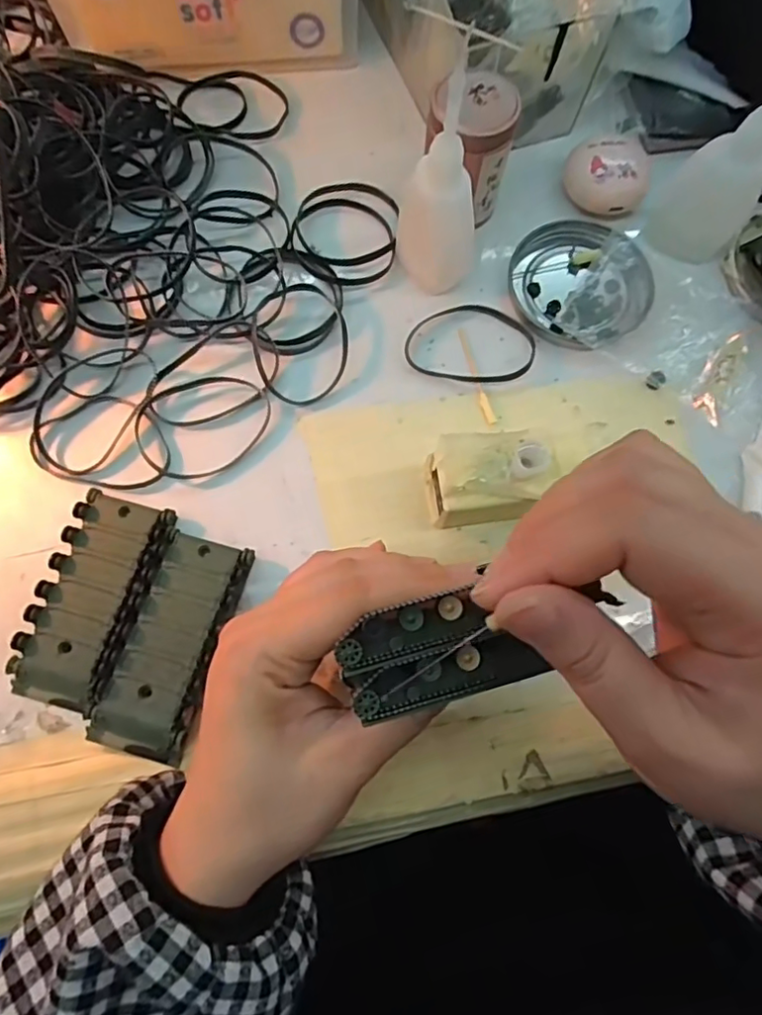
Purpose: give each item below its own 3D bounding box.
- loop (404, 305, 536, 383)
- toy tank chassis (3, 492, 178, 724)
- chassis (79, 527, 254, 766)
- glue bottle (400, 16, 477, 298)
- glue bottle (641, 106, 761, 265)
[{"bbox_3d":[0.049,-0.091,0.319,0.070,0.004,0.049,7,75,0],"label":"loop"},{"bbox_3d":[-0.133,0.042,0.269,0.046,0.021,0.096,14,75,2],"label":"toy tank chassis"},{"bbox_3d":[-0.093,0.061,0.265,0.041,0.020,0.096,18,75,3],"label":"chassis"},{"bbox_3d":[0.030,-0.148,0.285,0.032,0.102,0.032,-15,76,-6],"label":"glue bottle"},{"bbox_3d":[0.177,-0.173,0.289,0.033,0.102,0.045,-39,80,-11],"label":"glue bottle"}]

